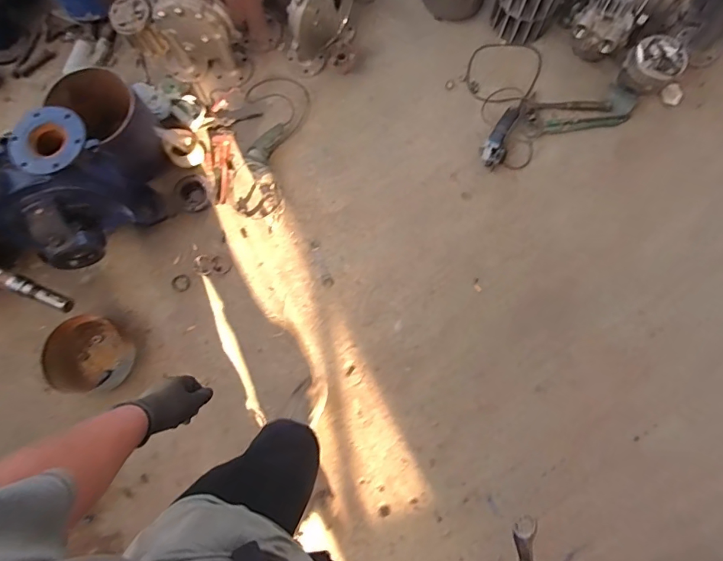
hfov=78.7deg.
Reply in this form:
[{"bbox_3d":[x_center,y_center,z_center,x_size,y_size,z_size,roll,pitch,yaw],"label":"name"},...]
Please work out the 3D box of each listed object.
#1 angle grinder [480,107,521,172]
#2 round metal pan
[{"bbox_3d":[0.511,-0.528,1.630,0.081,0.072,0.266,25,78,7],"label":"angle grinder"},{"bbox_3d":[-0.902,0.243,1.467,0.262,0.066,0.241,0,76,1],"label":"round metal pan"}]

